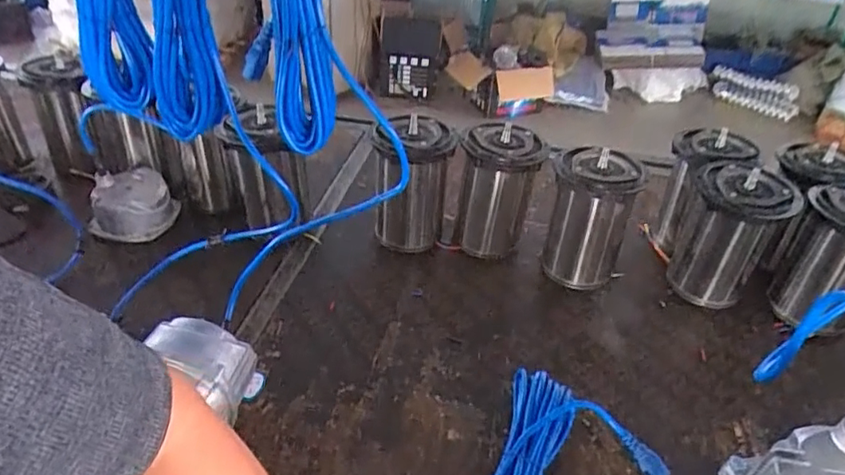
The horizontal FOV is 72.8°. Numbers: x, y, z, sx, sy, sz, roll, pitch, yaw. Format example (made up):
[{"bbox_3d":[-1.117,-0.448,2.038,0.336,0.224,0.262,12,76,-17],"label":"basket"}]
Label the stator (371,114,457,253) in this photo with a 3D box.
[{"bbox_3d":[-0.019,-0.078,0.961,0.129,0.214,0.133,4,36,0],"label":"stator"}]

